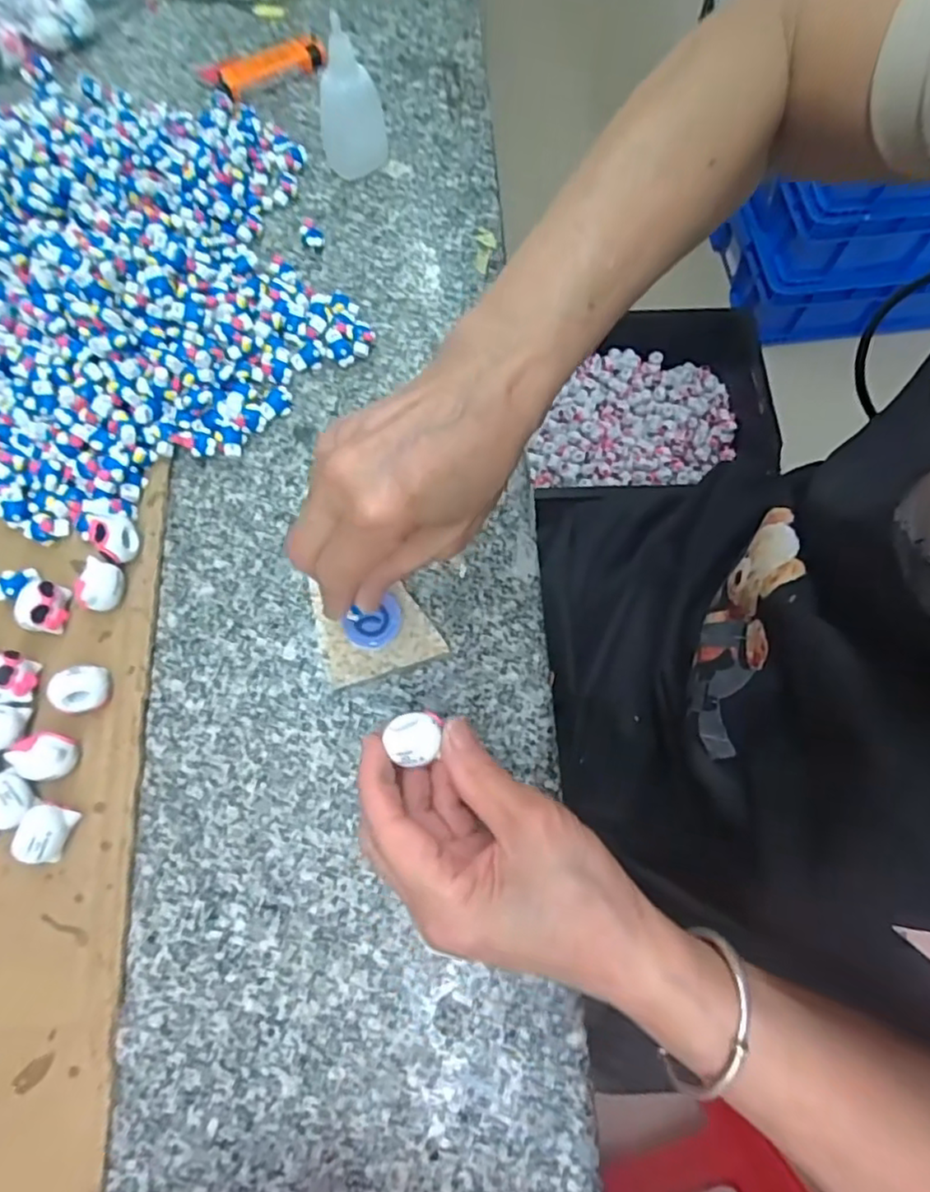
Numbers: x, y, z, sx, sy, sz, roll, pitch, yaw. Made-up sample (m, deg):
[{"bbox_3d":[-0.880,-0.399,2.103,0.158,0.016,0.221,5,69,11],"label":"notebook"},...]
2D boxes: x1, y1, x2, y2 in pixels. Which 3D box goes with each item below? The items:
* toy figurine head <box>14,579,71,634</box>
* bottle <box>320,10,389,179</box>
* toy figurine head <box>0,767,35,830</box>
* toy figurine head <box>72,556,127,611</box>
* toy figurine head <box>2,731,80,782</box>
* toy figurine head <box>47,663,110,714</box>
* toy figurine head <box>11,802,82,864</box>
[{"bbox_3d":[-0.218,0.006,0.339,0.019,0.021,0.025,-3,70,-3],"label":"toy figurine head"},{"bbox_3d":[-0.077,-0.333,0.440,0.044,0.081,0.041,-5,70,-4],"label":"bottle"},{"bbox_3d":[-0.216,0.096,0.306,0.025,0.017,0.025,1,70,-2],"label":"toy figurine head"},{"bbox_3d":[-0.191,-0.005,0.343,0.016,0.020,0.026,8,70,1],"label":"toy figurine head"},{"bbox_3d":[-0.201,0.077,0.313,0.027,0.018,0.022,14,70,3],"label":"toy figurine head"},{"bbox_3d":[-0.190,0.047,0.323,0.021,0.022,0.022,2,70,-2],"label":"toy figurine head"},{"bbox_3d":[-0.193,0.110,0.302,0.021,0.018,0.025,19,70,5],"label":"toy figurine head"}]

